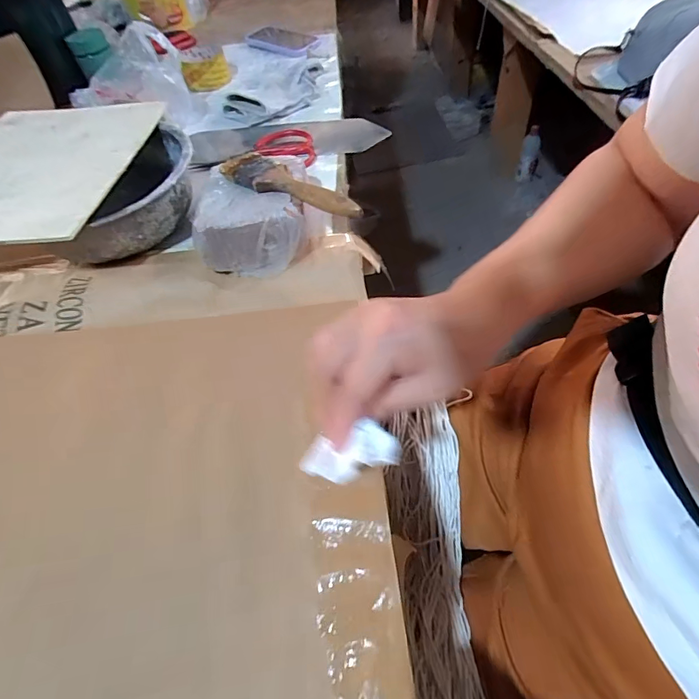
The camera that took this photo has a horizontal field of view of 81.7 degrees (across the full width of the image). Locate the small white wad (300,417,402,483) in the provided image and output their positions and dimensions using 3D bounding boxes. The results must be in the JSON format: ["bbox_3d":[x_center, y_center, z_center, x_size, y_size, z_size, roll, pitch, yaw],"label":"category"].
[{"bbox_3d":[-0.001,0.057,0.226,0.057,0.009,0.032,-15,52,16],"label":"small white wad"}]

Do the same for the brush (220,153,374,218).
[{"bbox_3d":[-0.053,-0.171,0.417,0.177,0.017,0.040,24,62,20],"label":"brush"}]

